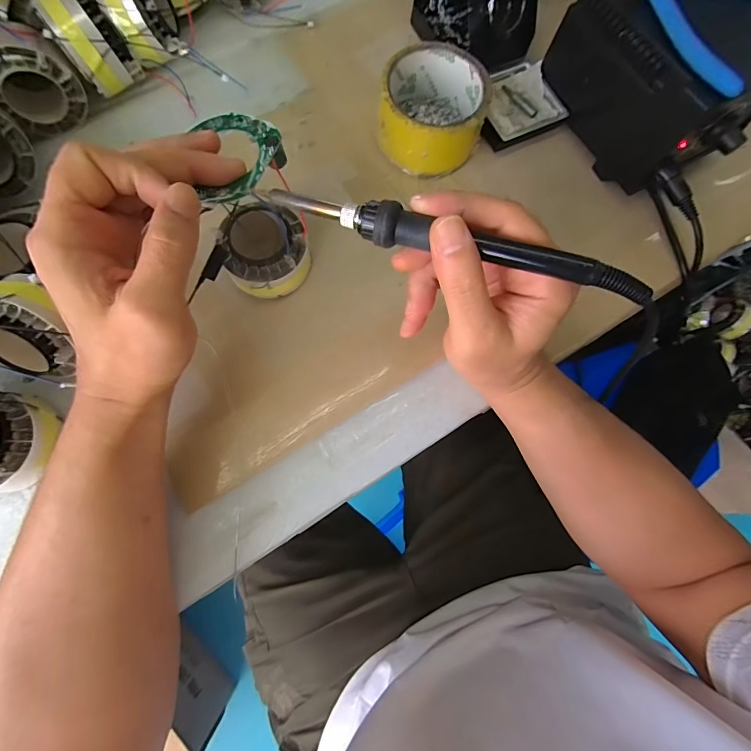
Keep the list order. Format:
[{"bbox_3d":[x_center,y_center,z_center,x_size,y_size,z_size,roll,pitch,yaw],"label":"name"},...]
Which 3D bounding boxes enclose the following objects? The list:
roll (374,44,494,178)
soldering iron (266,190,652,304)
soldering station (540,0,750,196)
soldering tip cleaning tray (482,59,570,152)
[{"bbox_3d":[0.046,-0.217,0.320,0.084,0.046,0.085,0,77,-1],"label":"roll"},{"bbox_3d":[0.037,-0.067,0.194,0.191,0.017,0.017,17,77,8],"label":"soldering iron"},{"bbox_3d":[0.222,-0.233,0.304,0.094,0.098,0.148,-28,79,-7],"label":"soldering station"},{"bbox_3d":[0.120,-0.239,0.342,0.072,0.018,0.071,-27,79,-7],"label":"soldering tip cleaning tray"}]

